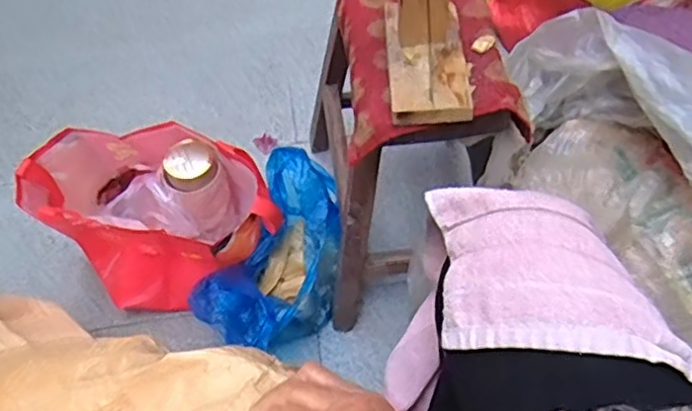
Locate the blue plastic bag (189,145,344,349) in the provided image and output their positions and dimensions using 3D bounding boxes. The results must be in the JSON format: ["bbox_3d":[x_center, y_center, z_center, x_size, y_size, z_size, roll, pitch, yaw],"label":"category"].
[{"bbox_3d":[-0.091,0.074,0.897,0.157,0.183,0.262,31,61,22],"label":"blue plastic bag"}]

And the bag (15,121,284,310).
[{"bbox_3d":[-0.262,0.020,0.931,0.327,0.214,0.202,21,58,16],"label":"bag"}]

